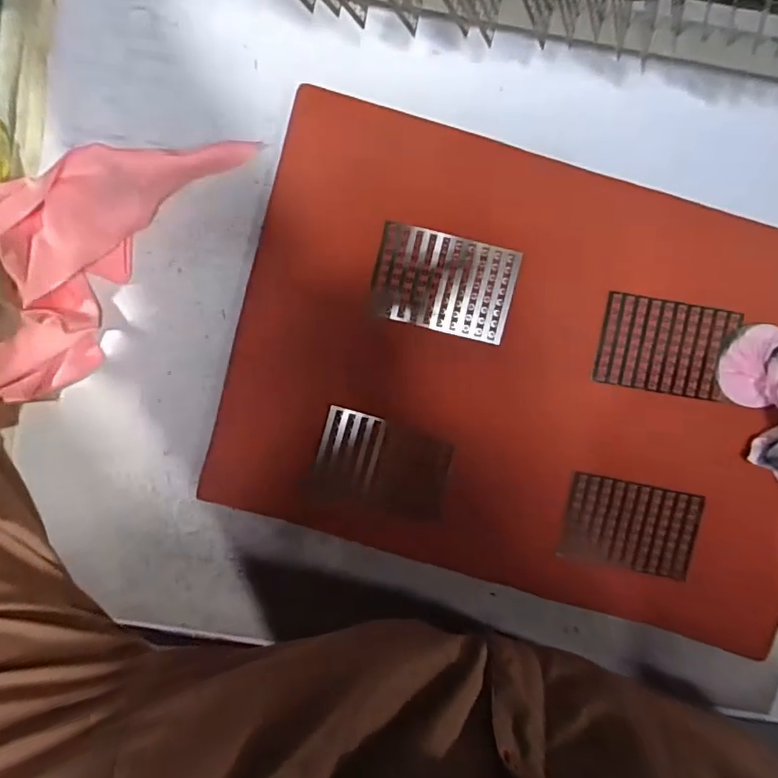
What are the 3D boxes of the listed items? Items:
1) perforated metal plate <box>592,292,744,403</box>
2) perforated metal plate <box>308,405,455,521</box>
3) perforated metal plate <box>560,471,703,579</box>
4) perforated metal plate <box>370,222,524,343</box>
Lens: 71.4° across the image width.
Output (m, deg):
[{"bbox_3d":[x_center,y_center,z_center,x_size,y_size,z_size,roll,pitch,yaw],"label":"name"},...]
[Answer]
[{"bbox_3d":[0.171,-0.026,0.336,0.078,0.004,0.055,10,97,3],"label":"perforated metal plate"},{"bbox_3d":[-0.004,0.050,0.352,0.084,0.007,0.058,14,96,-2],"label":"perforated metal plate"},{"bbox_3d":[0.154,0.088,0.346,0.083,0.006,0.055,11,94,0],"label":"perforated metal plate"},{"bbox_3d":[0.034,-0.065,0.334,0.084,0.009,0.057,13,96,-2],"label":"perforated metal plate"}]

